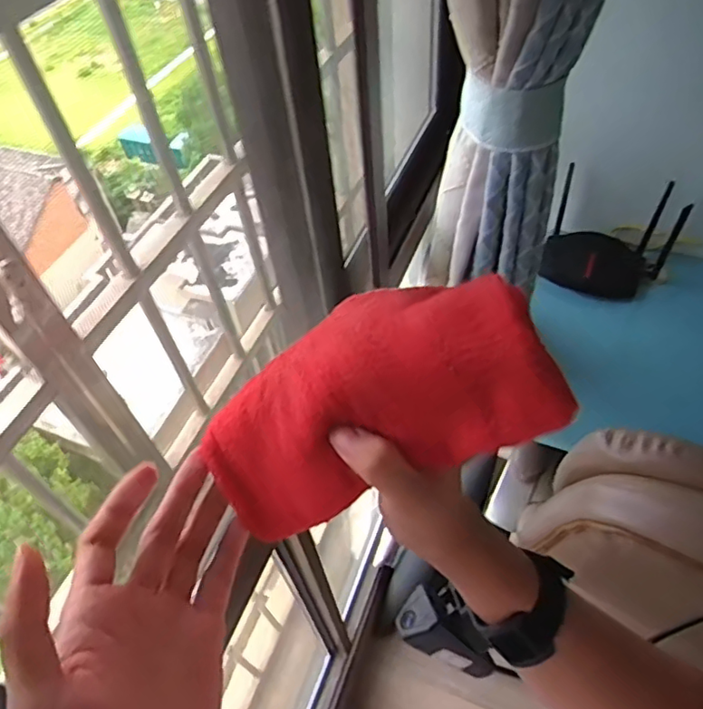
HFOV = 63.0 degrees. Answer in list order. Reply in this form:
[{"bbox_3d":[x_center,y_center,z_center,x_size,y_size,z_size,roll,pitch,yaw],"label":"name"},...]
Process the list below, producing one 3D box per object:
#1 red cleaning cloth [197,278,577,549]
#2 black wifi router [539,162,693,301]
[{"bbox_3d":[0.002,0.023,0.272,0.176,0.025,0.088,-30,82,28],"label":"red cleaning cloth"},{"bbox_3d":[0.480,-0.217,1.078,0.220,0.167,0.146,22,57,21],"label":"black wifi router"}]

